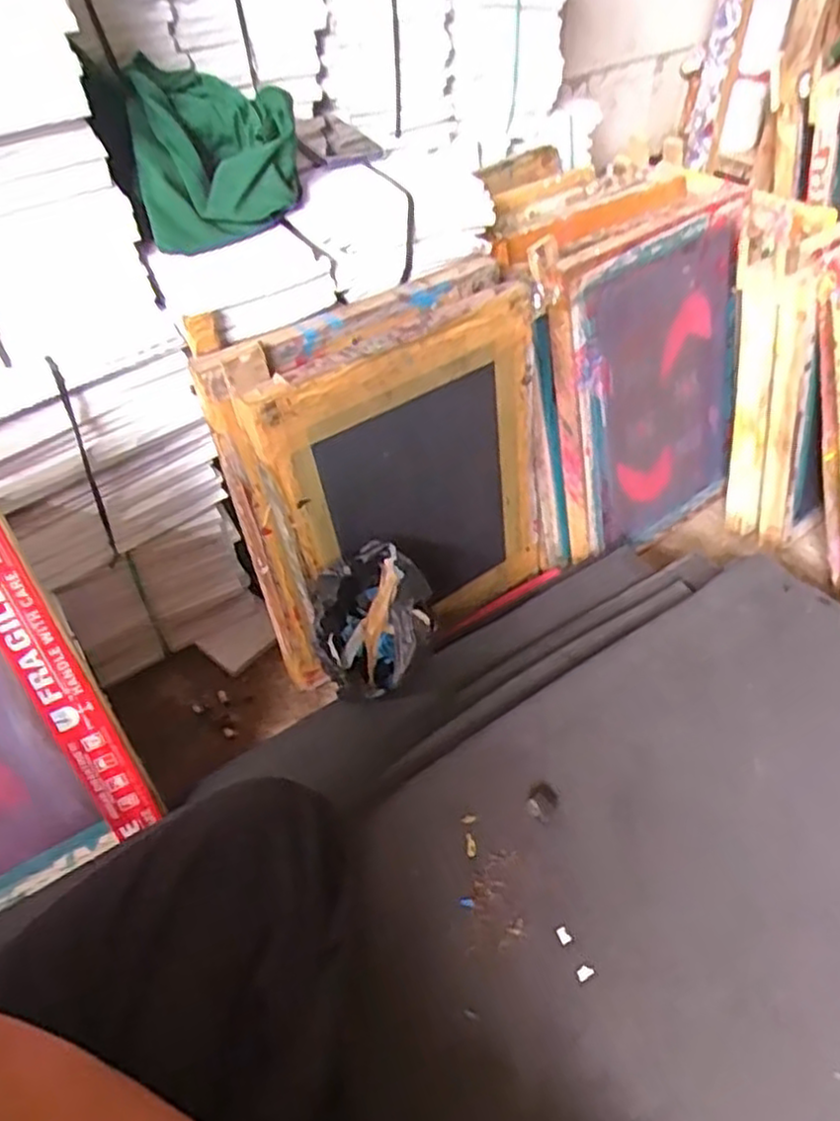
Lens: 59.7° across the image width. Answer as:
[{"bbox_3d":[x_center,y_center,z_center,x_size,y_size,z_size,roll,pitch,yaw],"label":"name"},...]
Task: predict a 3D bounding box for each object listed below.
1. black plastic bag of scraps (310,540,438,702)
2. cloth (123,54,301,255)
[{"bbox_3d":[-0.052,0.079,0.824,0.129,0.117,0.184,-8,46,-4],"label":"black plastic bag of scraps"},{"bbox_3d":[-0.220,-0.442,0.795,0.162,0.135,0.169,-12,46,-8],"label":"cloth"}]

